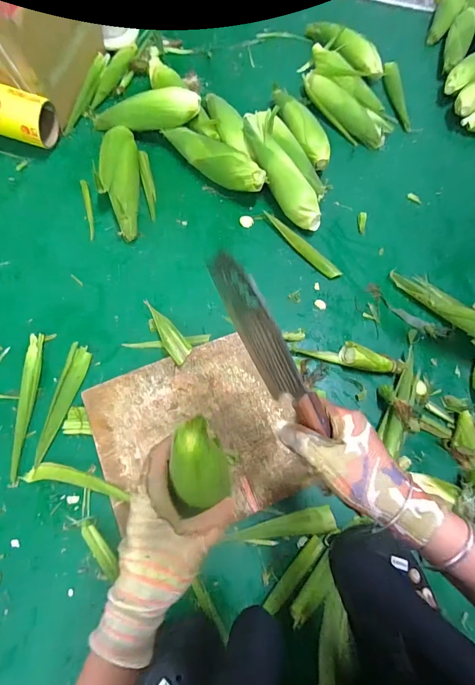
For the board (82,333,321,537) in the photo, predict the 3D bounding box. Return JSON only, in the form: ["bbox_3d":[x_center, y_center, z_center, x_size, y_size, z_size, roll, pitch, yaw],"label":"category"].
[{"bbox_3d":[-0.064,0.140,0.505,0.263,0.027,0.251,-22,71,-10],"label":"board"}]

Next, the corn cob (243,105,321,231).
[{"bbox_3d":[0.094,-0.337,0.659,0.074,0.051,0.261,-29,87,-12],"label":"corn cob"}]

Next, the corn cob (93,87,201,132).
[{"bbox_3d":[-0.194,-0.482,0.703,0.231,0.054,0.047,-1,68,14],"label":"corn cob"}]

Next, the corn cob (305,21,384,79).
[{"bbox_3d":[0.267,-0.746,0.853,0.067,0.057,0.255,-38,76,-16],"label":"corn cob"}]

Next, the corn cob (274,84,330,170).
[{"bbox_3d":[0.132,-0.471,0.738,0.073,0.059,0.233,-20,71,-10],"label":"corn cob"}]

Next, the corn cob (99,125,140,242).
[{"bbox_3d":[-0.225,-0.317,0.656,0.067,0.068,0.250,-7,69,-5],"label":"corn cob"}]

